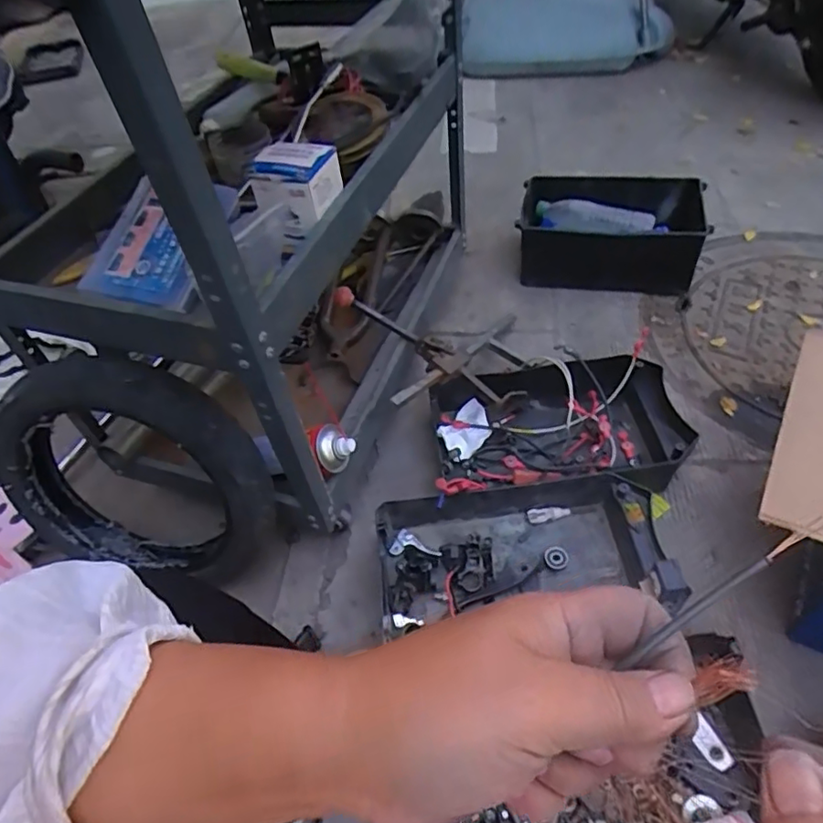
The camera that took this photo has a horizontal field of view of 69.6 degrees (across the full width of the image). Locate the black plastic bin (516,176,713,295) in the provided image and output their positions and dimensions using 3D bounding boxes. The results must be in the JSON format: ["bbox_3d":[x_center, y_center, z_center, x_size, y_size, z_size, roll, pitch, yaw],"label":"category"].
[{"bbox_3d":[0.389,-0.358,1.180,0.334,0.143,0.239,7,50,11],"label":"black plastic bin"}]

